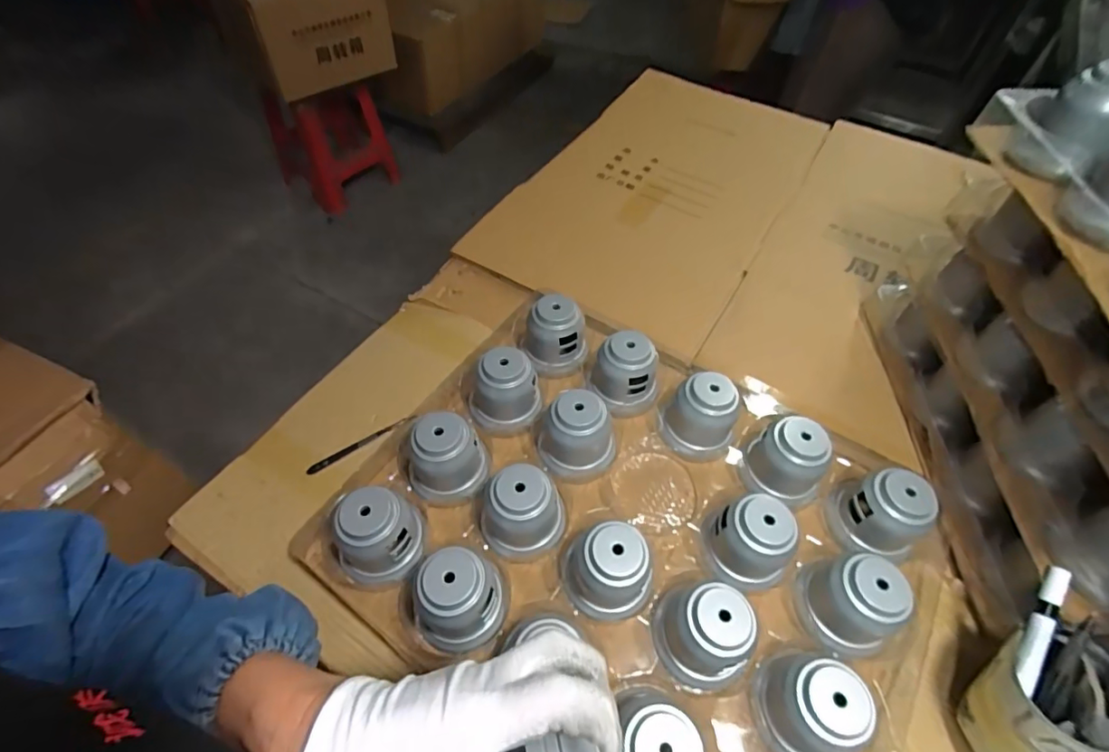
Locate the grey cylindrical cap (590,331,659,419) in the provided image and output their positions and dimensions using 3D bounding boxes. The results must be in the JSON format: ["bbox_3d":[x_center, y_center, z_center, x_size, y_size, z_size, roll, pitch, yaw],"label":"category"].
[{"bbox_3d":[0.089,0.000,0.651,0.069,0.086,0.073,1,55,-1],"label":"grey cylindrical cap"}]

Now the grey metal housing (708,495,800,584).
[{"bbox_3d":[0.197,0.163,0.532,0.071,0.085,0.079,-1,55,-2],"label":"grey metal housing"}]

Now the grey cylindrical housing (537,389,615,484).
[{"bbox_3d":[0.025,0.068,0.593,0.090,0.086,0.075,-2,55,-3],"label":"grey cylindrical housing"}]

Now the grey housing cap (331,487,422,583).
[{"bbox_3d":[-0.177,0.160,0.526,0.088,0.092,0.073,-37,64,-23],"label":"grey housing cap"}]

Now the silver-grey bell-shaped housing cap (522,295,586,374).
[{"bbox_3d":[0.001,-0.050,0.679,0.073,0.085,0.070,1,55,-1],"label":"silver-grey bell-shaped housing cap"}]

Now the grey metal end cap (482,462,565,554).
[{"bbox_3d":[-0.032,0.142,0.540,0.071,0.086,0.078,38,63,22],"label":"grey metal end cap"}]

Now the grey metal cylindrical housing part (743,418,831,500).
[{"bbox_3d":[0.255,0.089,0.571,0.064,0.082,0.060,1,55,-1],"label":"grey metal cylindrical housing part"}]

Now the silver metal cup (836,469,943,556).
[{"bbox_3d":[0.343,0.144,0.544,0.070,0.078,0.067,1,55,-1],"label":"silver metal cup"}]

